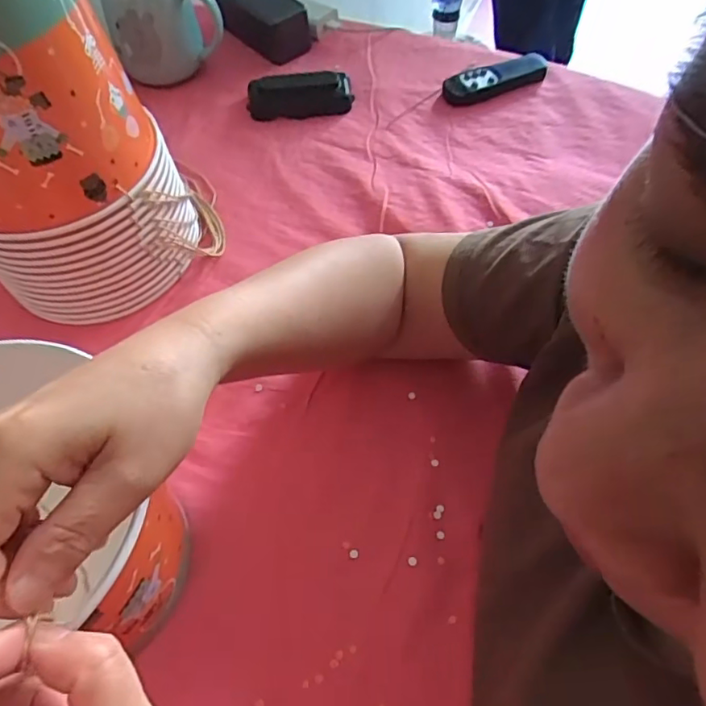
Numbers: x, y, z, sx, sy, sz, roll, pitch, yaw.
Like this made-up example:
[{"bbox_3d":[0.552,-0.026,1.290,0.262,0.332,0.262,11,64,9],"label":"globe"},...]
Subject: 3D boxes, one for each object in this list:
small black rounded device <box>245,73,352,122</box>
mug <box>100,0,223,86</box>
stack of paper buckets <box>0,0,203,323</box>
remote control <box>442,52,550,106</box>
[{"bbox_3d":[-0.055,-0.269,0.582,0.106,0.025,0.046,-7,58,-3],"label":"small black rounded device"},{"bbox_3d":[-0.200,-0.362,0.588,0.111,0.108,0.090,-16,59,-8],"label":"mug"},{"bbox_3d":[-0.208,-0.152,0.392,0.144,0.226,0.138,-16,59,-8],"label":"stack of paper buckets"},{"bbox_3d":[0.151,-0.291,0.598,0.124,0.024,0.036,-18,60,-12],"label":"remote control"}]

